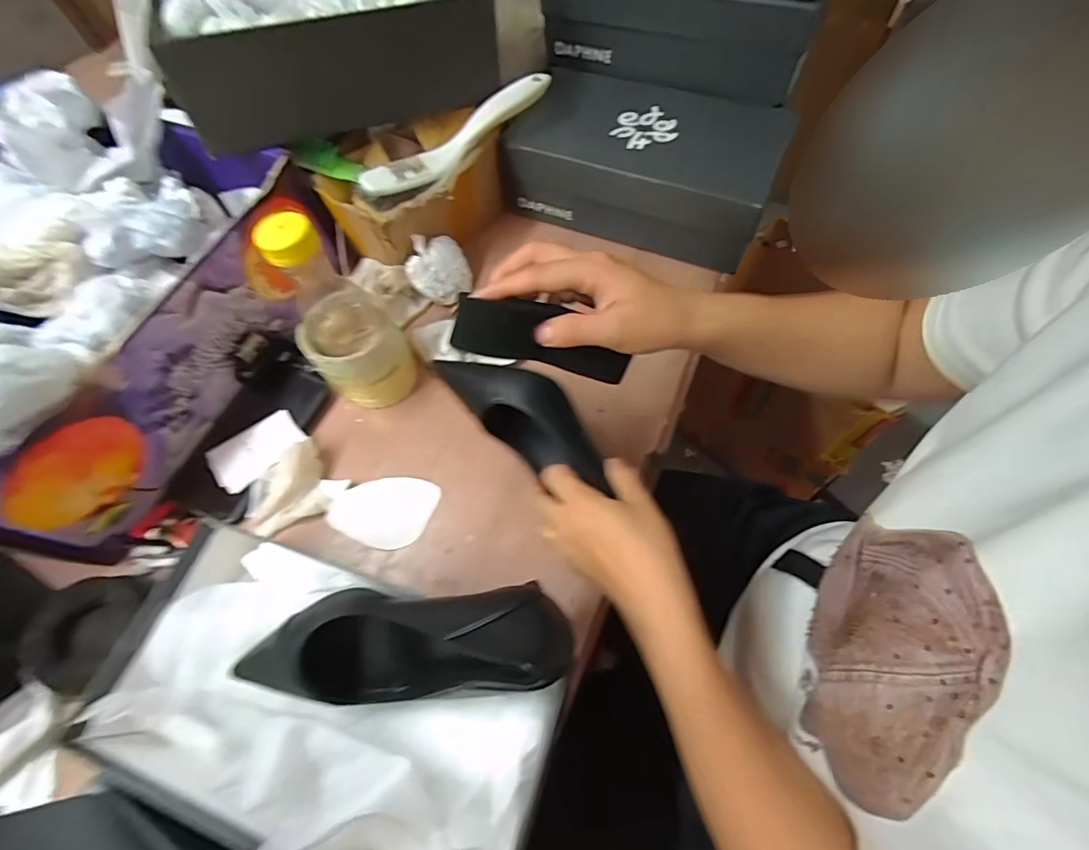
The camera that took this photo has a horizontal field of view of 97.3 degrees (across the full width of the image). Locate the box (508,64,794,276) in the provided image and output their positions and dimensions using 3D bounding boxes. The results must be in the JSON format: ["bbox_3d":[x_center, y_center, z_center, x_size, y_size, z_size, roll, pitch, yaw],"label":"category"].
[{"bbox_3d":[0.110,-0.306,0.567,0.299,0.104,0.189,13,65,10],"label":"box"}]

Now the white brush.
[{"bbox_3d":[-0.090,-0.295,0.492,0.219,0.043,0.031,-37,66,-14],"label":"white brush"}]

